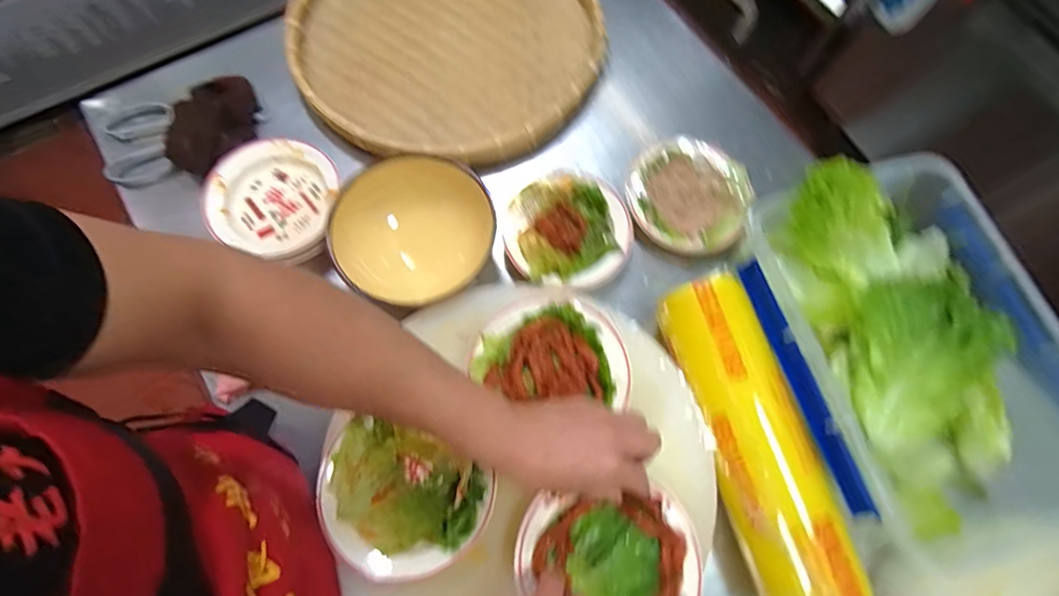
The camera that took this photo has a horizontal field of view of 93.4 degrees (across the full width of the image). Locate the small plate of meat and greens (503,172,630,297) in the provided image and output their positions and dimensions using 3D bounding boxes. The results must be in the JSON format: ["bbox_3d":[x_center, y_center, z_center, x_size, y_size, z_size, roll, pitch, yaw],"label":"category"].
[{"bbox_3d":[0.048,-0.081,0.616,0.152,0.023,0.152,1,71,-2],"label":"small plate of meat and greens"}]

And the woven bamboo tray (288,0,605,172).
[{"bbox_3d":[-0.115,-0.380,0.720,0.416,0.071,0.427,23,72,6],"label":"woven bamboo tray"}]

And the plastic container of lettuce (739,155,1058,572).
[{"bbox_3d":[0.387,0.056,0.523,0.257,0.129,0.379,-15,72,-7],"label":"plastic container of lettuce"}]

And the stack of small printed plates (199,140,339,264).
[{"bbox_3d":[-0.306,-0.120,0.605,0.147,0.030,0.151,2,71,-1],"label":"stack of small printed plates"}]

